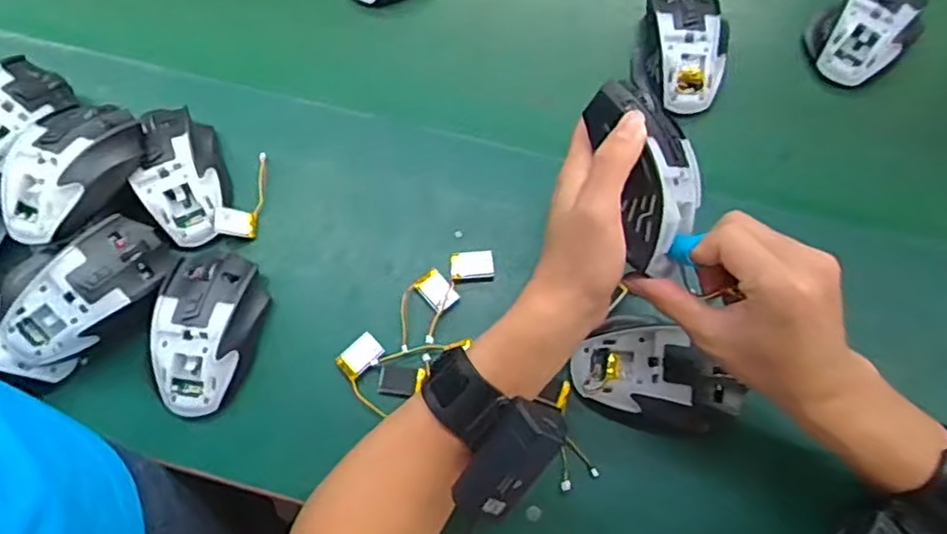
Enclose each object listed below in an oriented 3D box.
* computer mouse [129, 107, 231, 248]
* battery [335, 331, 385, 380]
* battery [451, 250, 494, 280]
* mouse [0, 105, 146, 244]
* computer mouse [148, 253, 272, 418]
[{"bbox_3d":[-0.223,-0.071,0.519,0.058,0.048,0.112,-11,72,-3],"label":"computer mouse"},{"bbox_3d":[-0.082,0.064,0.482,0.032,0.006,0.022,-39,75,-12],"label":"battery"},{"bbox_3d":[-0.001,-0.002,0.504,0.032,0.006,0.020,-5,71,-1],"label":"battery"},{"bbox_3d":[-0.290,-0.070,0.480,0.067,0.043,0.113,20,73,7],"label":"mouse"},{"bbox_3d":[-0.192,0.045,0.477,0.070,0.037,0.118,11,72,4],"label":"computer mouse"}]

